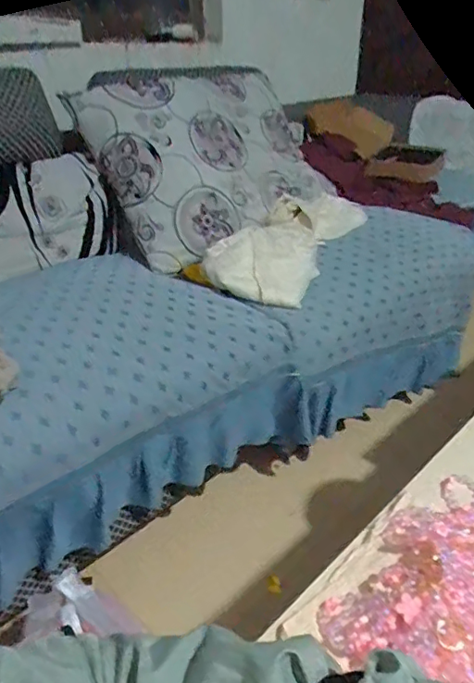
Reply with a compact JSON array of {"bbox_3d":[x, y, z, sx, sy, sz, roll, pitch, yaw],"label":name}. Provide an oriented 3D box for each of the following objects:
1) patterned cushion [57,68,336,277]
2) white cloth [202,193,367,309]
[{"bbox_3d":[-0.049,-0.548,1.607,0.732,0.519,0.201,-27,6,-39],"label":"patterned cushion"},{"bbox_3d":[0.151,-0.303,1.477,0.275,0.078,0.587,32,49,9],"label":"white cloth"}]

